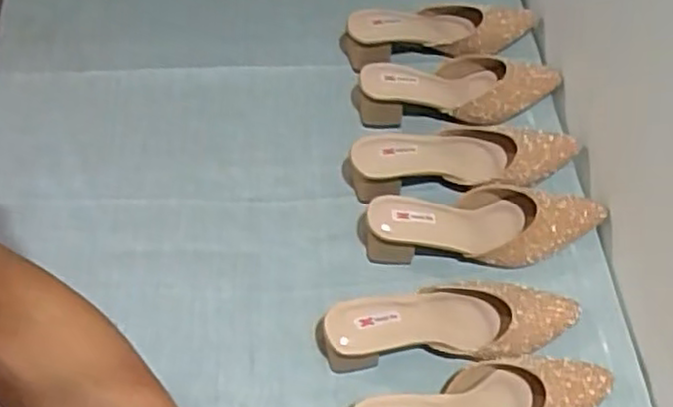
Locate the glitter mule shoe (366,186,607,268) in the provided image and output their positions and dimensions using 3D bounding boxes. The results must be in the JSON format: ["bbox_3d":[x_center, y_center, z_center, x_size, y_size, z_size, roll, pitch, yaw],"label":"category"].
[{"bbox_3d":[0.155,0.019,0.729,0.245,0.065,0.076,-10,58,-4],"label":"glitter mule shoe"}]

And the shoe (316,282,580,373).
[{"bbox_3d":[0.112,0.111,0.676,0.259,0.054,0.082,-5,57,-1],"label":"shoe"}]

